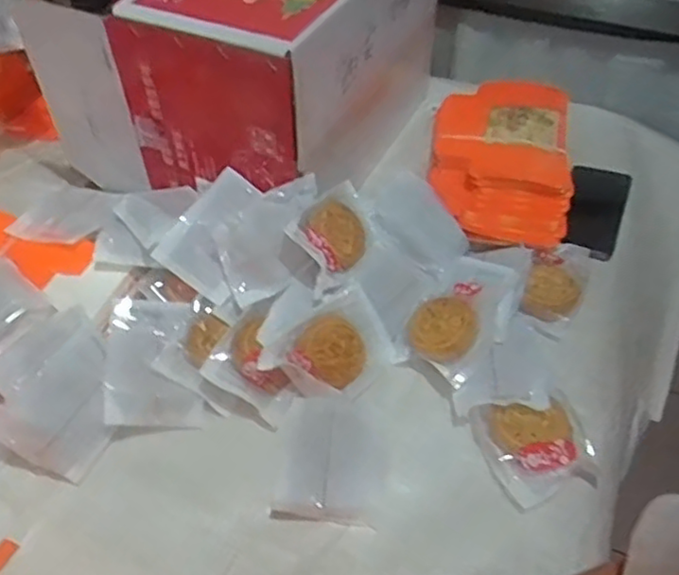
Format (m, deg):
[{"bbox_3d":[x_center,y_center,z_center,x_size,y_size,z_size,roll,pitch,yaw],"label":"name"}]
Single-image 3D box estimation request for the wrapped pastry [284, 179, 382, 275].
[{"bbox_3d":[-0.002,-0.053,0.686,0.015,0.079,0.120,-16,19,38],"label":"wrapped pastry"}]

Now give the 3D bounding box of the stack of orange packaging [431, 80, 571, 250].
[{"bbox_3d":[0.202,-0.172,0.846,0.168,0.047,0.314,7,47,6],"label":"stack of orange packaging"}]

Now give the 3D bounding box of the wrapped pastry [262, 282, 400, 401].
[{"bbox_3d":[-0.010,0.051,0.641,0.125,0.028,0.080,-18,80,-31],"label":"wrapped pastry"}]

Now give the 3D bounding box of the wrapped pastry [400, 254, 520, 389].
[{"bbox_3d":[0.125,0.026,0.670,0.129,0.027,0.094,-45,49,-15],"label":"wrapped pastry"}]

